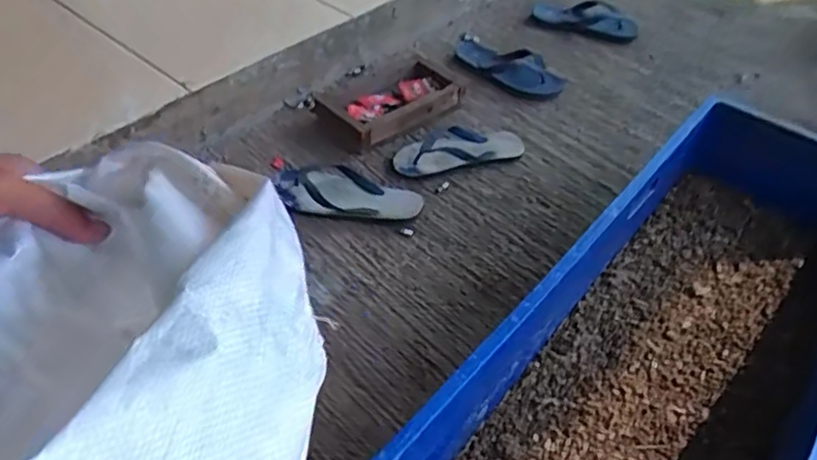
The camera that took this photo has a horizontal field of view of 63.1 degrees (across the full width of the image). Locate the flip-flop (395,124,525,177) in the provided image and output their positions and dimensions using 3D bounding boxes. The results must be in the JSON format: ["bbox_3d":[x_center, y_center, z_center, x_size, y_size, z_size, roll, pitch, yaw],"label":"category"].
[{"bbox_3d":[0.095,-0.148,1.256,0.253,0.051,0.115,-12,45,-14],"label":"flip-flop"}]

